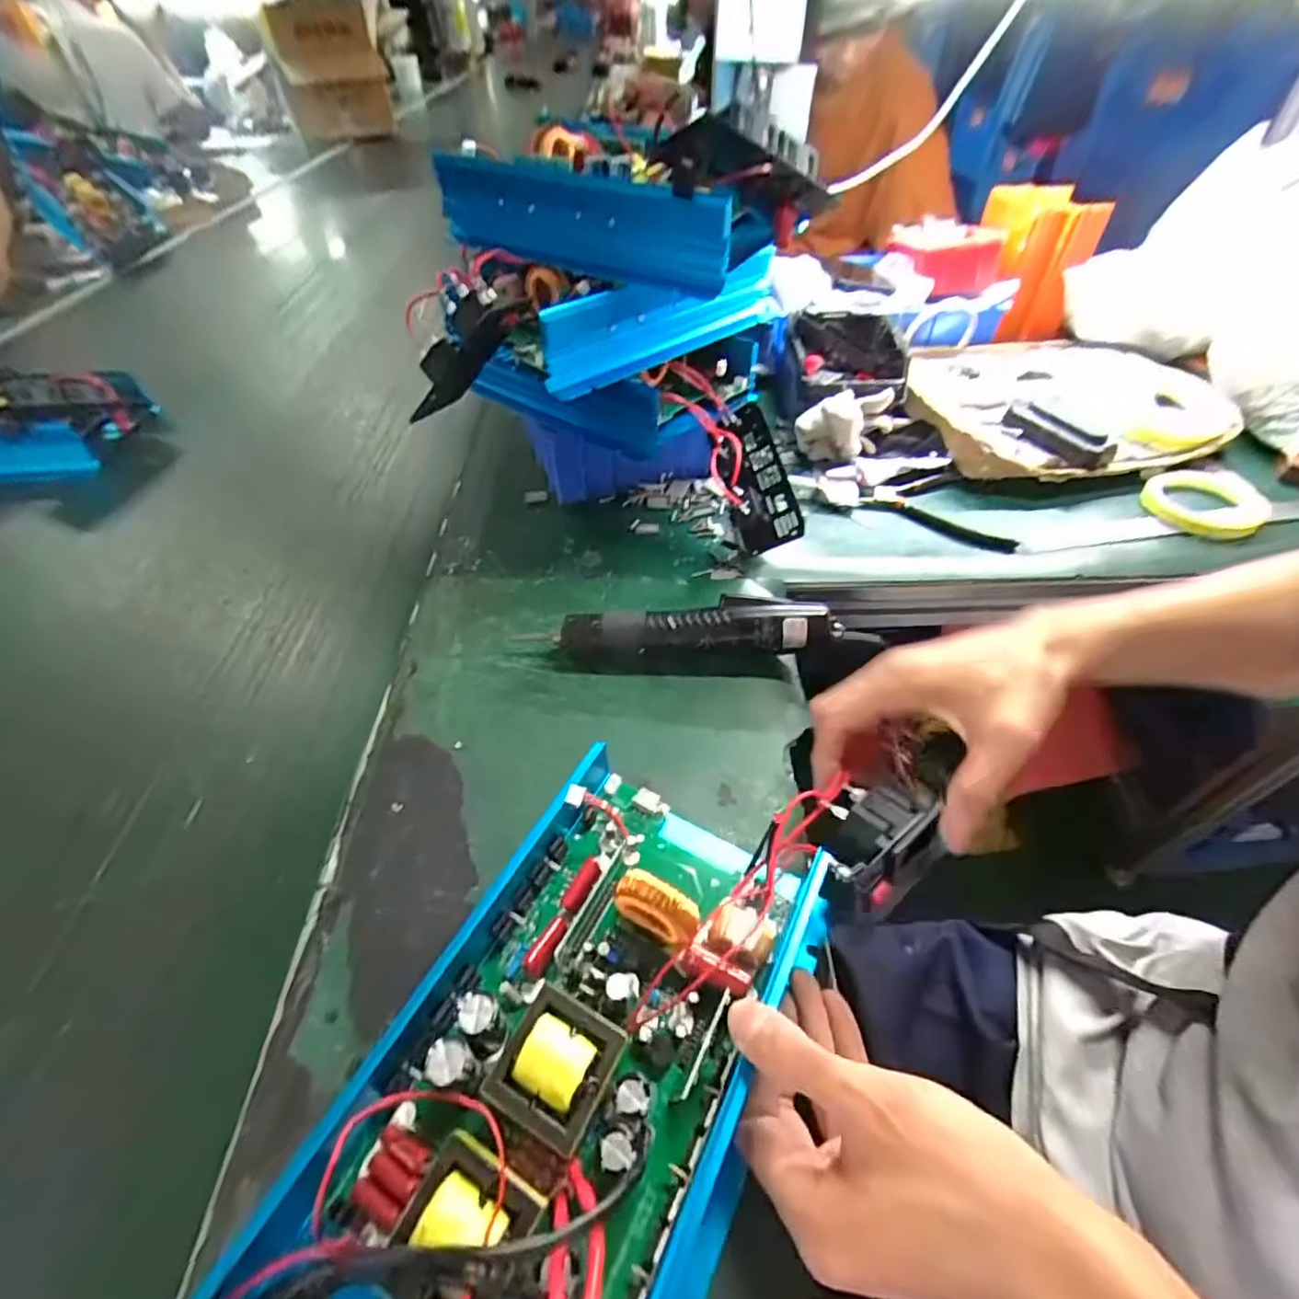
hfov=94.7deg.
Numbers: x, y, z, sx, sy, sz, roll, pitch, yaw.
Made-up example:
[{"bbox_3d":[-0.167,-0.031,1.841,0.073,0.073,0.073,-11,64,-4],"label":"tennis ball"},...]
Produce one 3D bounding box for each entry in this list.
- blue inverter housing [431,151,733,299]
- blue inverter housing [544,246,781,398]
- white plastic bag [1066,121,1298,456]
[{"bbox_3d":[-0.055,-0.315,0.439,0.249,0.061,0.025,27,55,14],"label":"blue inverter housing"},{"bbox_3d":[0.029,-0.275,0.492,0.029,0.066,0.273,40,59,22],"label":"blue inverter housing"},{"bbox_3d":[0.669,-0.395,0.639,0.232,0.205,0.304,-19,57,-19],"label":"white plastic bag"}]

